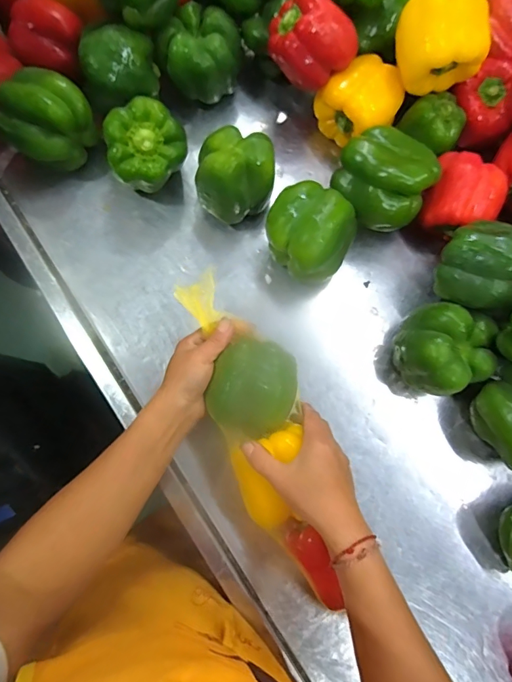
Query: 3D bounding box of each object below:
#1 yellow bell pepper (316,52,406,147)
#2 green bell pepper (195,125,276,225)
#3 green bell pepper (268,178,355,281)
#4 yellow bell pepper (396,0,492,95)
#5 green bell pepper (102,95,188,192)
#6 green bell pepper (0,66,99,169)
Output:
[{"bbox_3d":[0.129,-0.290,0.544,0.081,0.091,0.076,0,80,-1],"label":"yellow bell pepper"},{"bbox_3d":[-0.023,-0.193,0.518,0.086,0.098,0.085,0,80,-1],"label":"green bell pepper"},{"bbox_3d":[0.060,-0.120,0.507,0.095,0.099,0.094,0,80,-1],"label":"green bell pepper"},{"bbox_3d":[0.201,-0.334,0.475,0.090,0.065,0.087,0,101,0],"label":"yellow bell pepper"},{"bbox_3d":[-0.126,-0.226,0.517,0.088,0.102,0.078,-9,80,-3],"label":"green bell pepper"},{"bbox_3d":[-0.255,-0.270,0.532,0.086,0.094,0.104,29,81,4],"label":"green bell pepper"}]

